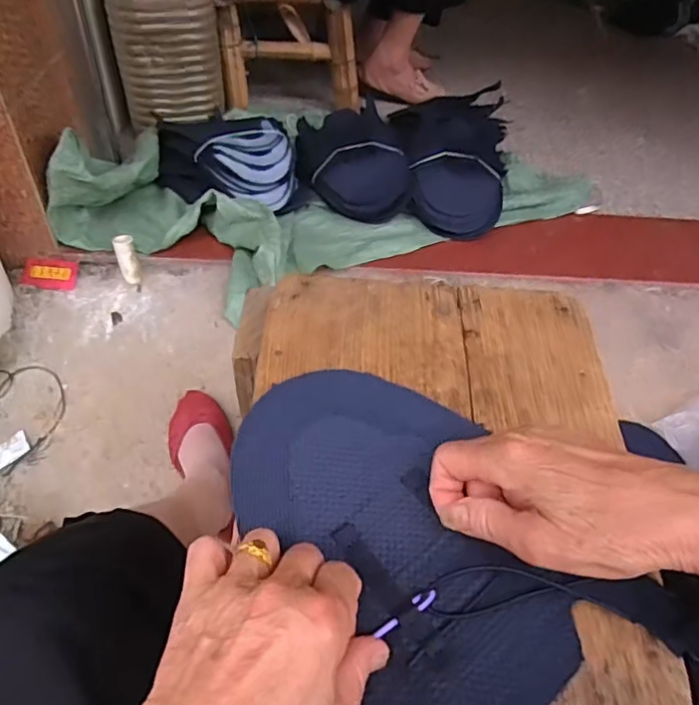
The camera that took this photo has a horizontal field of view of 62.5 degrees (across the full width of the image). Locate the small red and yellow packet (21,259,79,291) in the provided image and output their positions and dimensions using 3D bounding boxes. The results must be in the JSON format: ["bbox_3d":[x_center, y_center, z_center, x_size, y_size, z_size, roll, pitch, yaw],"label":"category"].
[{"bbox_3d":[-0.511,-0.132,0.977,0.091,0.018,0.049,6,82,-3],"label":"small red and yellow packet"}]

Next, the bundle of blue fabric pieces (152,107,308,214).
[{"bbox_3d":[-0.224,-0.365,1.080,0.265,0.108,0.217,-6,48,-11],"label":"bundle of blue fabric pieces"}]

